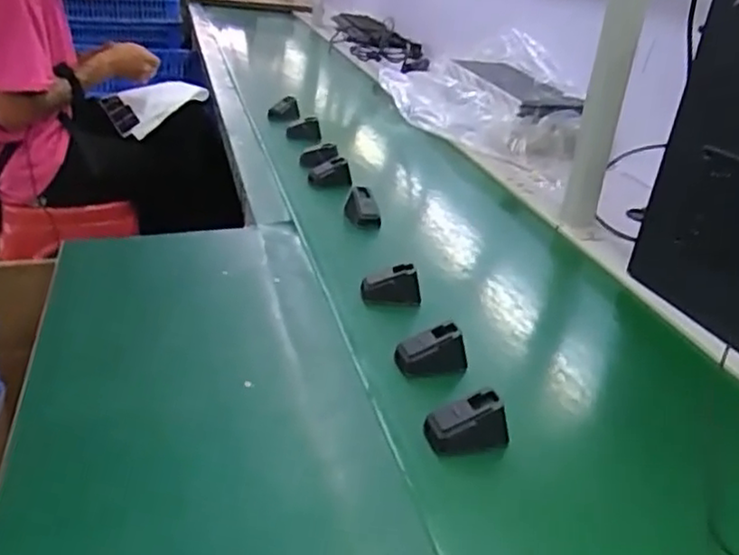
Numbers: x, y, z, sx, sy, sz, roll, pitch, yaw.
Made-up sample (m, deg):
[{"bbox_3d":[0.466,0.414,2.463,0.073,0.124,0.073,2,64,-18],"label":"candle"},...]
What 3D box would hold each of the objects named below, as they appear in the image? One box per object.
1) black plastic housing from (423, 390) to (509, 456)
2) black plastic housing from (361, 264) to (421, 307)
[{"bbox_3d":[0.083,0.122,0.571,0.067,0.042,0.035,-2,29,-14],"label":"black plastic housing"},{"bbox_3d":[0.025,0.008,0.781,0.067,0.041,0.023,2,28,-6],"label":"black plastic housing"}]

